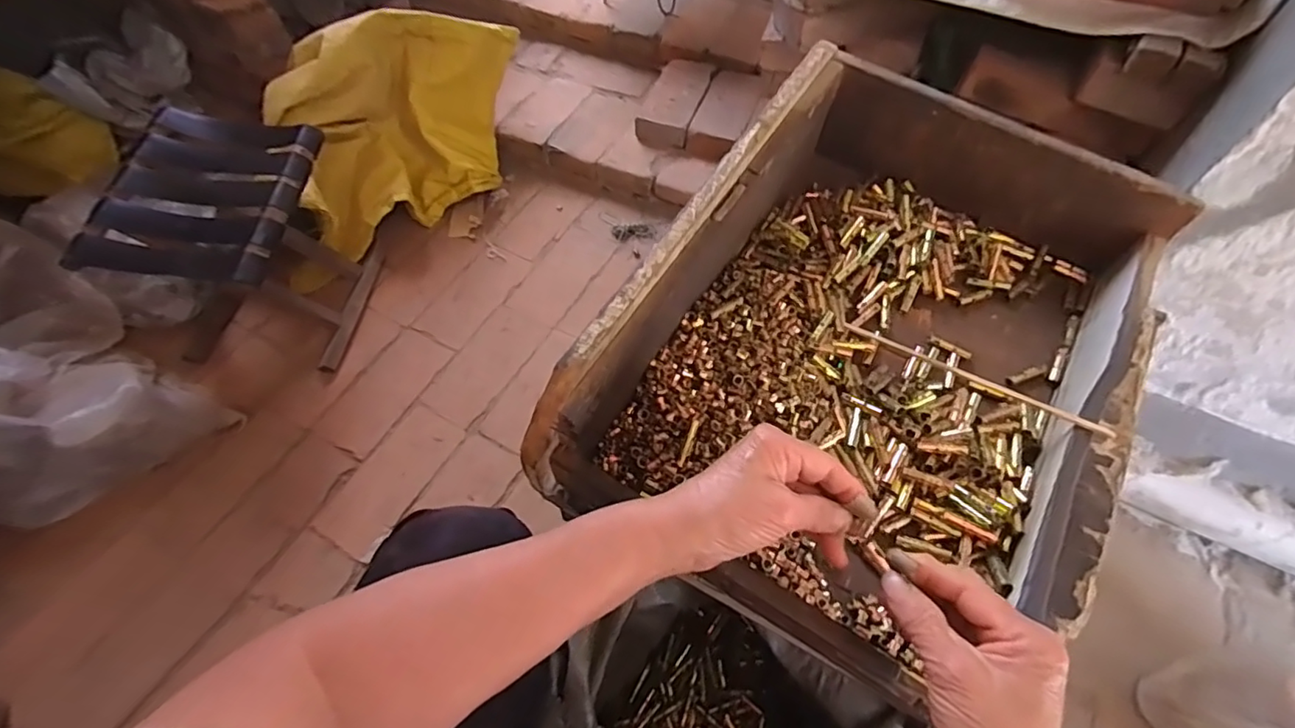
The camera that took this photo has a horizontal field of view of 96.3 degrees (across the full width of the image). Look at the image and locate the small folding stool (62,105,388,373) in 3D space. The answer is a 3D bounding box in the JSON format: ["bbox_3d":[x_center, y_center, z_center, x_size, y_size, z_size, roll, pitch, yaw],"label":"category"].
[{"bbox_3d":[-0.636,-0.206,0.947,0.240,0.345,0.389,1,59,1],"label":"small folding stool"}]

